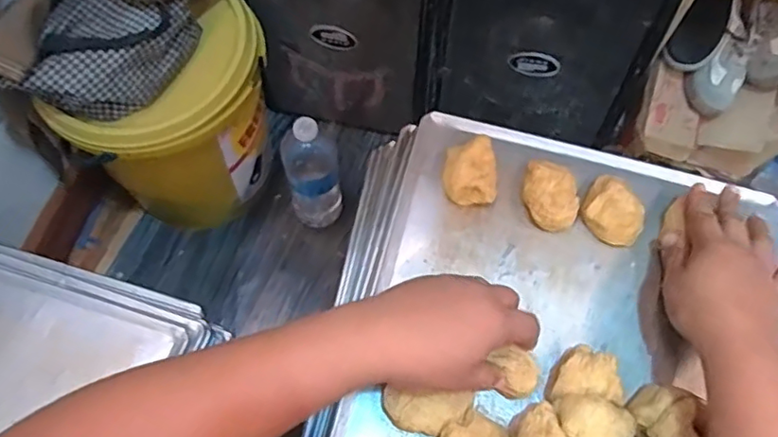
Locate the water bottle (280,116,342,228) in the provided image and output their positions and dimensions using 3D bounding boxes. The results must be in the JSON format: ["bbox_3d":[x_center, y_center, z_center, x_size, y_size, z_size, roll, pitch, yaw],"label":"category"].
[{"bbox_3d":[-0.112,-0.064,0.864,0.078,0.250,0.076,-13,63,-7],"label":"water bottle"}]

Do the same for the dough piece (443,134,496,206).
[{"bbox_3d":[0.070,-0.042,0.504,0.044,0.022,0.055,0,62,0],"label":"dough piece"}]

